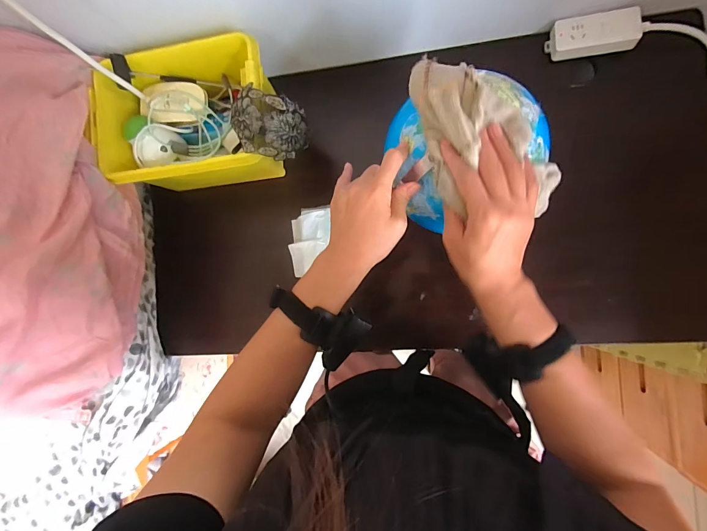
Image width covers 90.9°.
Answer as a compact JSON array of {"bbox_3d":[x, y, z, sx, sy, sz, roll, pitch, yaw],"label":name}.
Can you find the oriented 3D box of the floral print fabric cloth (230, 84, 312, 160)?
[{"bbox_3d":[-0.130,-0.207,0.521,0.105,0.067,0.090,24,93,9],"label":"floral print fabric cloth"}]

